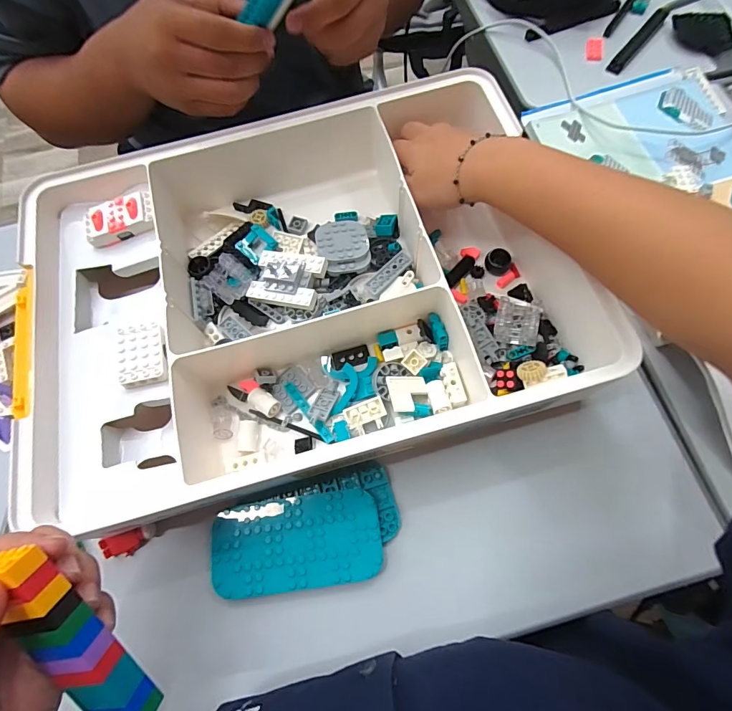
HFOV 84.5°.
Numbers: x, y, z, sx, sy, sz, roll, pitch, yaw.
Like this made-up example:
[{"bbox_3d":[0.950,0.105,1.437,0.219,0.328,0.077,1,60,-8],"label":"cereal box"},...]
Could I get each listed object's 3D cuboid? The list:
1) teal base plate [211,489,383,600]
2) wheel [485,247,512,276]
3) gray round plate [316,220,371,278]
[{"bbox_3d":[-0.051,0.139,0.300,0.123,0.004,0.063,-9,67,0],"label":"teal base plate"},{"bbox_3d":[0.121,-0.086,0.366,0.024,0.009,0.021,41,77,15],"label":"wheel"},{"bbox_3d":[-0.021,-0.102,0.374,0.047,0.010,0.058,-5,68,-5],"label":"gray round plate"}]

